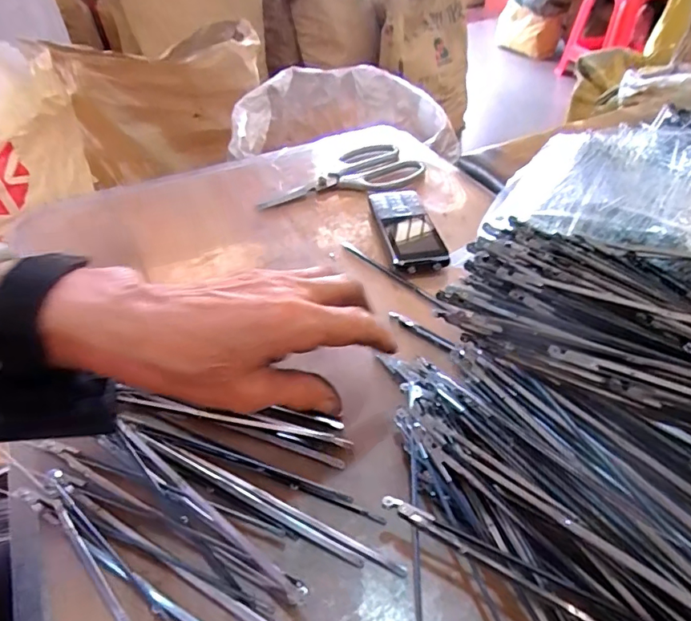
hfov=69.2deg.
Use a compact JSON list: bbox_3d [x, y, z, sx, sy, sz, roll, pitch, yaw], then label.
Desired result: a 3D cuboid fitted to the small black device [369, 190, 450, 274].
[{"bbox_3d":[0.059,-0.081,0.483,0.051,0.019,0.123,-10,41,-2],"label":"small black device"}]

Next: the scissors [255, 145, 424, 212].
[{"bbox_3d":[-0.010,-0.150,0.571,0.192,0.013,0.088,-23,46,-24],"label":"scissors"}]

